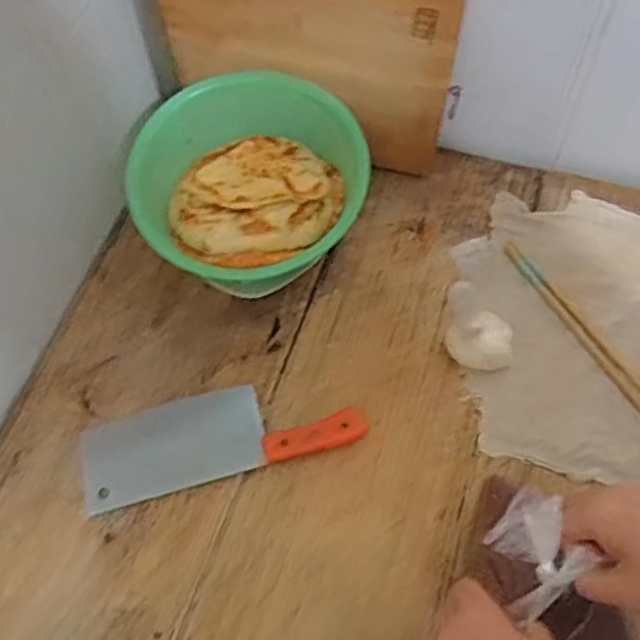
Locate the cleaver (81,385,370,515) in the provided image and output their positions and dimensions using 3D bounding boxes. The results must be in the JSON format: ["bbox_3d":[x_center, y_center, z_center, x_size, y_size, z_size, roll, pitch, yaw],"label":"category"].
[{"bbox_3d":[-0.094,0.107,0.630,0.260,0.031,0.079,-13,63,-5],"label":"cleaver"}]

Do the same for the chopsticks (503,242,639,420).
[{"bbox_3d":[0.262,0.012,0.677,0.024,0.011,0.233,-29,66,-13],"label":"chopsticks"}]

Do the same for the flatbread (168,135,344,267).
[{"bbox_3d":[-0.064,-0.122,0.672,0.161,0.027,0.166,-2,62,3],"label":"flatbread"}]

